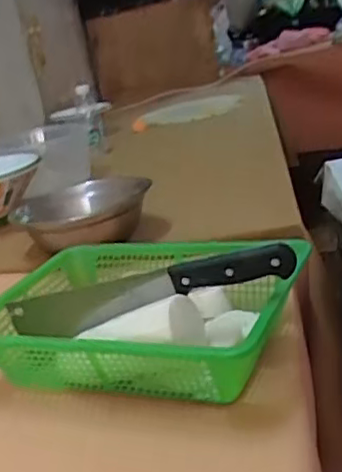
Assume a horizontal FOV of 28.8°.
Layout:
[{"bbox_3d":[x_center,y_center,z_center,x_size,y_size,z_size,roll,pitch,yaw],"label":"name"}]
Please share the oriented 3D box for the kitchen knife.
[{"bbox_3d":[-0.028,0.053,0.617,0.293,0.049,0.024,-16,13,27],"label":"kitchen knife"}]

